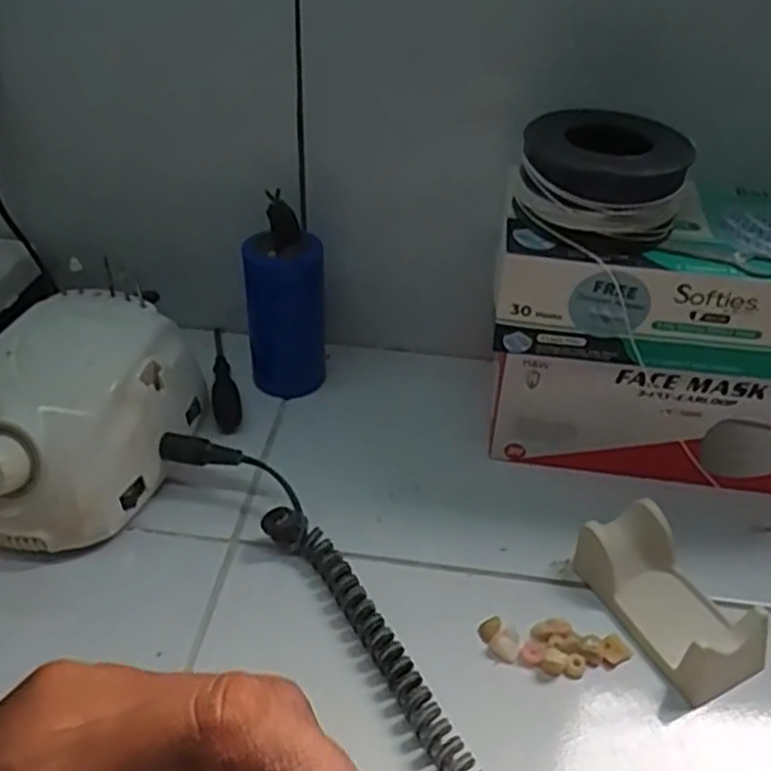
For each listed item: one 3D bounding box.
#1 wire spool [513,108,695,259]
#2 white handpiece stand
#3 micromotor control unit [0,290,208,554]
[{"bbox_3d":[0.110,-0.105,0.397,0.083,0.048,0.068,12,40,12],"label":"wire spool"},{"bbox_3d":[0.143,0.103,0.384,0.054,0.033,0.091,-17,43,-23],"label":"white handpiece stand"},{"bbox_3d":[-0.174,0.021,0.434,0.098,0.080,0.139,9,39,8],"label":"micromotor control unit"}]

